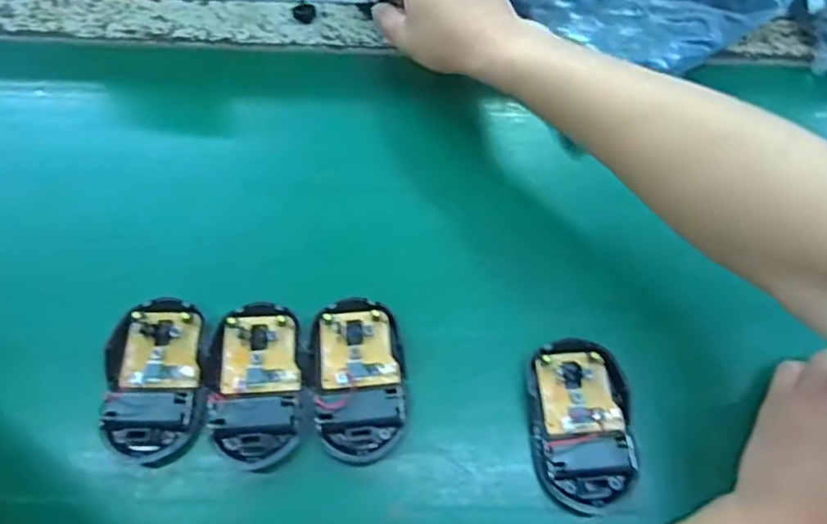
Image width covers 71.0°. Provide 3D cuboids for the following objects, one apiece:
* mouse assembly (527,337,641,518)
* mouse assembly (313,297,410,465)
[{"bbox_3d":[0.100,0.097,0.346,0.057,0.018,0.096,1,66,-1],"label":"mouse assembly"},{"bbox_3d":[-0.032,0.071,0.355,0.054,0.022,0.096,-5,66,-3],"label":"mouse assembly"}]

